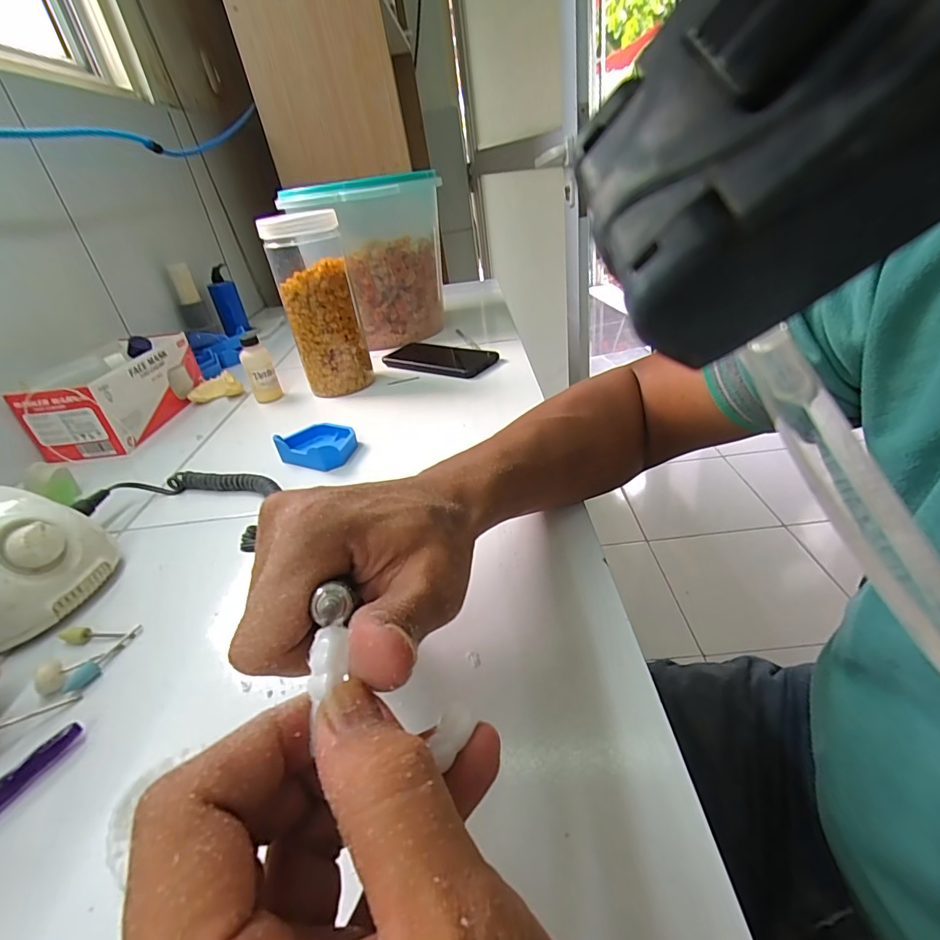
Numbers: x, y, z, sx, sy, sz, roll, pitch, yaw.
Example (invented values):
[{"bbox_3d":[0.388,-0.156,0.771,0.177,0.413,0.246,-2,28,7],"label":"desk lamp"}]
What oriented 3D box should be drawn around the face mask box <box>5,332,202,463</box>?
[{"bbox_3d":[-0.454,-0.106,0.620,0.112,0.091,0.204,-5,32,6],"label":"face mask box"}]

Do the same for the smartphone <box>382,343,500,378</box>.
[{"bbox_3d":[-0.042,-0.162,0.692,0.166,0.016,0.088,14,39,32],"label":"smartphone"}]

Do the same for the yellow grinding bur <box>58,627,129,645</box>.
[{"bbox_3d":[-0.249,0.109,0.314,0.045,0.006,0.010,-1,33,9],"label":"yellow grinding bur"}]

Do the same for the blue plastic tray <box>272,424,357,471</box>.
[{"bbox_3d":[-0.156,-0.024,0.494,0.079,0.031,0.062,12,37,26],"label":"blue plastic tray"}]

